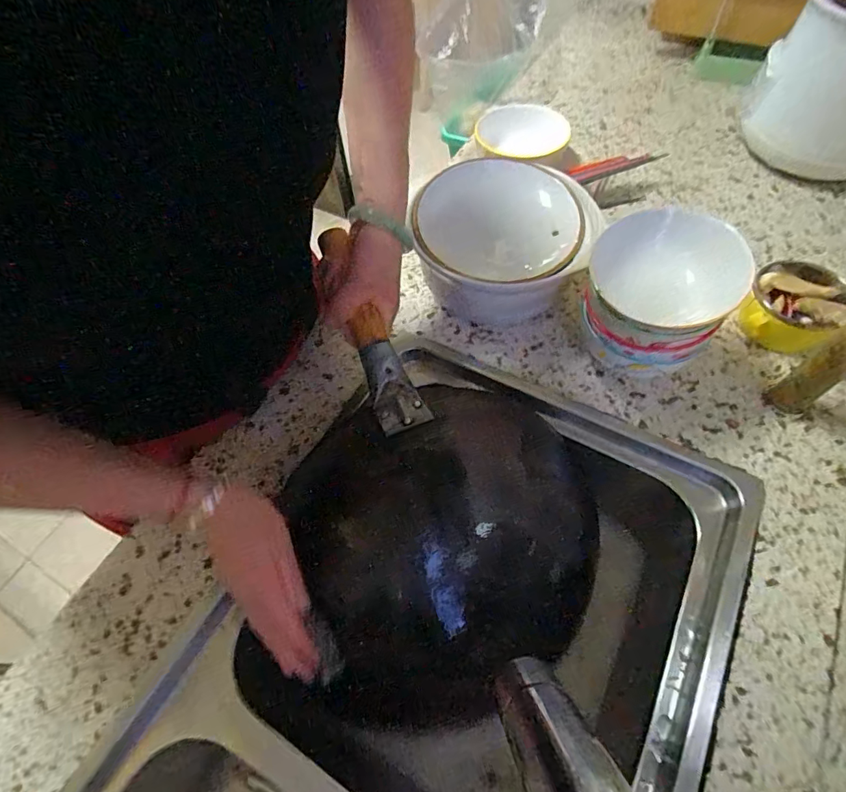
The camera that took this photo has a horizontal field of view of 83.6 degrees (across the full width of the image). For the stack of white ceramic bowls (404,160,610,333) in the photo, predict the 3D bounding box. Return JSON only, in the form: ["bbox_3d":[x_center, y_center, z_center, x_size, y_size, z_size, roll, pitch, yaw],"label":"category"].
[{"bbox_3d":[0.087,-0.196,0.573,0.184,0.099,0.208,-19,59,-8],"label":"stack of white ceramic bowls"}]

